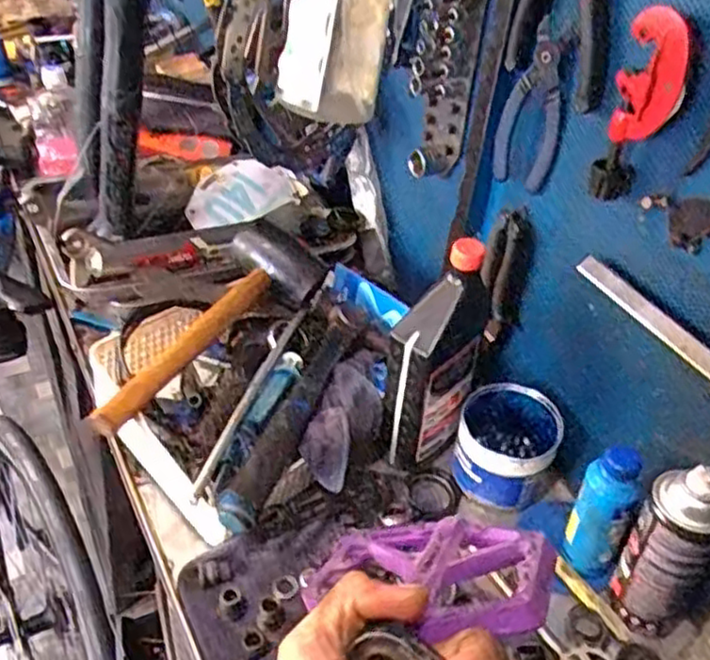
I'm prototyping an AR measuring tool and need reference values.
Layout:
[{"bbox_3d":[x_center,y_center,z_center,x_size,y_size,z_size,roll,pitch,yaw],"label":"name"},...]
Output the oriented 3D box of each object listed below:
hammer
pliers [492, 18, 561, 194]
[{"bbox_3d":[-0.163,-0.027,0.786,0.105,0.071,0.350,30,45,26],"label":"hammer"},{"bbox_3d":[0.168,-0.205,0.688,0.061,0.149,0.010,33,47,29],"label":"pliers"}]

